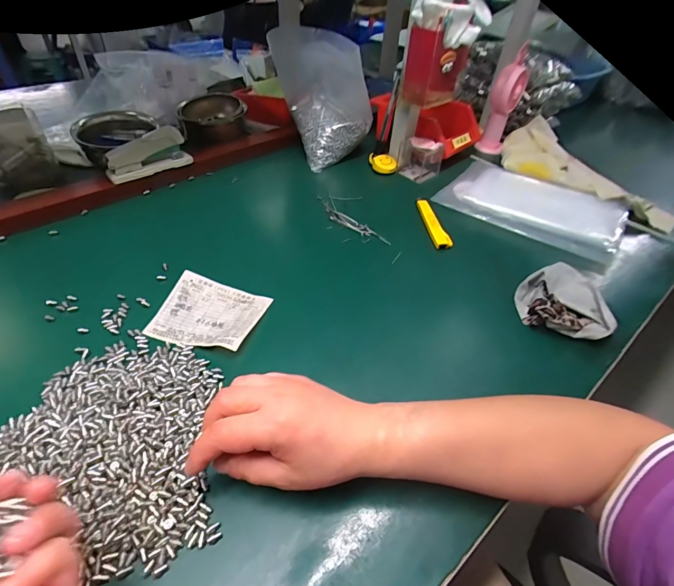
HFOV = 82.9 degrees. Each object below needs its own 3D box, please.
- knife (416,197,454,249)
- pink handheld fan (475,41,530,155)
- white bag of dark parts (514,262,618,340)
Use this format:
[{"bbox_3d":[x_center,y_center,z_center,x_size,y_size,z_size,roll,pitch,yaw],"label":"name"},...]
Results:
[{"bbox_3d":[0.139,-0.106,0.567,0.022,0.019,0.129,-4,44,-9],"label":"knife"},{"bbox_3d":[0.327,-0.375,0.749,0.057,0.169,0.083,17,45,13],"label":"pink handheld fan"},{"bbox_3d":[0.262,0.006,0.443,0.092,0.035,0.102,14,45,9],"label":"white bag of dark parts"}]

